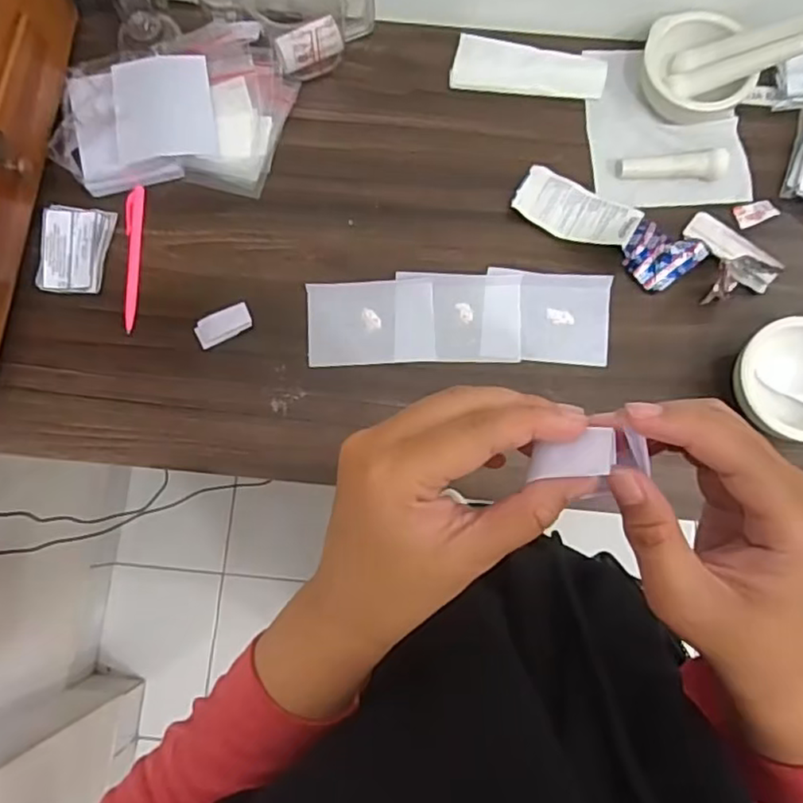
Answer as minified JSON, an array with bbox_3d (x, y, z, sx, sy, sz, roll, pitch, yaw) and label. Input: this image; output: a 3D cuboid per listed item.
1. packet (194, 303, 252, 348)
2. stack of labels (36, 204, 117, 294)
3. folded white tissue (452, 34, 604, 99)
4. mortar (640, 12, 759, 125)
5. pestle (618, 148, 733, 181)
[{"bbox_3d":[-0.155,-0.066,0.549,0.049,0.010,0.024,-23,80,-5],"label":"packet"},{"bbox_3d":[-0.287,-0.133,0.557,0.056,0.012,0.078,2,79,0],"label":"stack of labels"},{"bbox_3d":[0.119,-0.310,0.593,0.139,0.009,0.052,13,83,6],"label":"folded white tissue"},{"bbox_3d":[0.263,-0.300,0.572,0.090,0.044,0.078,4,79,0],"label":"mortar"},{"bbox_3d":[0.246,-0.210,0.568,0.090,0.019,0.024,-3,79,-1],"label":"pestle"}]

